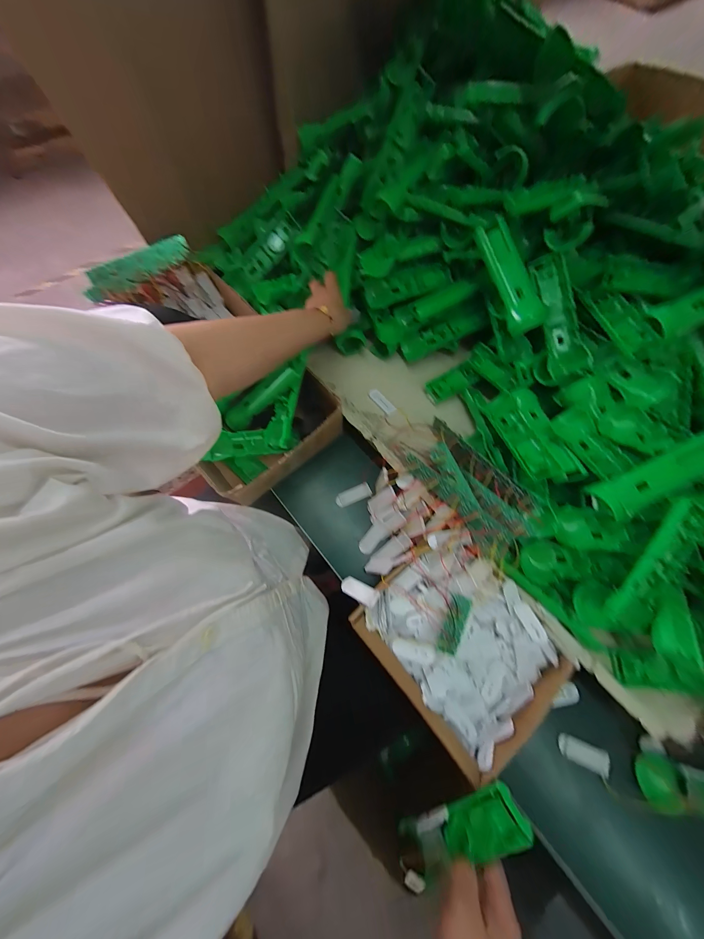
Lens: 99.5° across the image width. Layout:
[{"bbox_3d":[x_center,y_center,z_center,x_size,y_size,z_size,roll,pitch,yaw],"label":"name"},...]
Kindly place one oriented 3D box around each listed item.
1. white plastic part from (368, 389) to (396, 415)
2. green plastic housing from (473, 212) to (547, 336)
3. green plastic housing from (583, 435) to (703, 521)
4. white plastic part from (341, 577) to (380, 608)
[{"bbox_3d":[0.053,-0.121,0.531,0.054,0.004,0.018,44,101,-5],"label":"white plastic part"},{"bbox_3d":[0.221,-0.269,0.418,0.048,0.029,0.154,-19,86,-7],"label":"green plastic housing"},{"bbox_3d":[0.368,0.008,0.353,0.143,0.018,0.044,-28,71,7],"label":"green plastic housing"},{"bbox_3d":[0.010,0.159,0.390,0.056,0.005,0.022,16,68,35],"label":"white plastic part"}]

